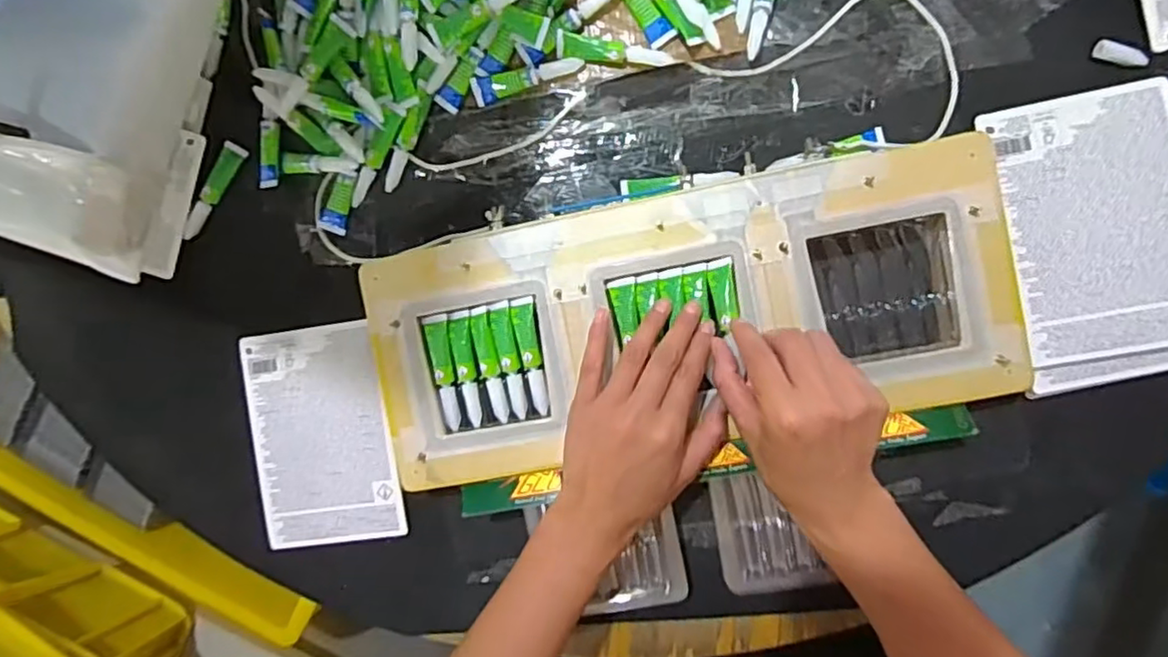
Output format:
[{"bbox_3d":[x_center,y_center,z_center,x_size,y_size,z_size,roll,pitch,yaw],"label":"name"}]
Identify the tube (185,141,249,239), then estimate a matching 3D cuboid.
[{"bbox_3d":[-0.292,-0.109,0.504,0.019,0.010,0.081,34,94,6],"label":"tube"}]

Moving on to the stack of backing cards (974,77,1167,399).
[{"bbox_3d":[0.335,-0.058,0.420,0.111,0.018,0.188,-10,86,10],"label":"stack of backing cards"}]

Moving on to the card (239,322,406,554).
[{"bbox_3d":[-0.205,0.085,0.508,0.112,0.009,0.169,-9,90,8],"label":"card"}]

